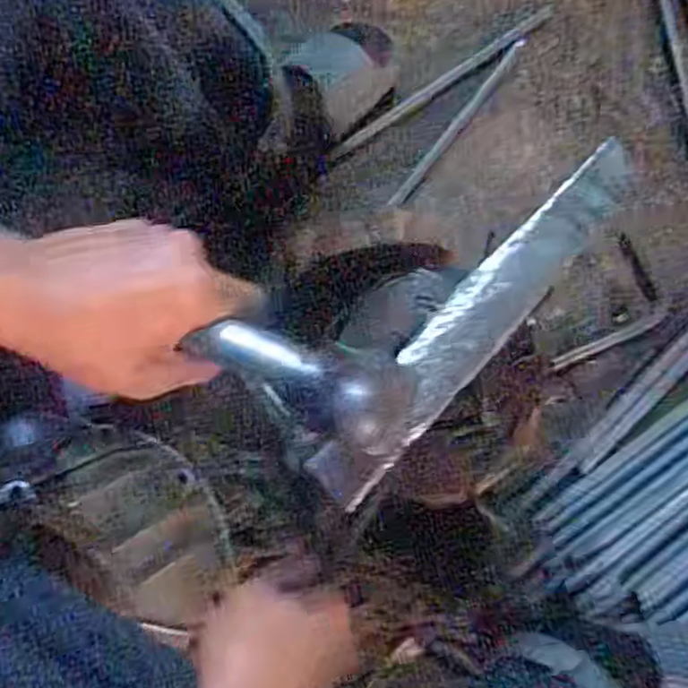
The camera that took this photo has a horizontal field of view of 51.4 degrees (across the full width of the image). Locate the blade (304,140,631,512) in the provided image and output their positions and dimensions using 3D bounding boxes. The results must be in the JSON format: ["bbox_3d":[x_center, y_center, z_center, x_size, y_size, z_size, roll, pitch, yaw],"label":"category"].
[{"bbox_3d":[0.089,-0.018,0.458,0.045,0.011,0.292,43,78,4],"label":"blade"}]

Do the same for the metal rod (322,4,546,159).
[{"bbox_3d":[0.114,-0.307,0.842,0.318,0.009,0.016,-35,81,-5],"label":"metal rod"}]

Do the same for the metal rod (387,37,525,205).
[{"bbox_3d":[0.135,-0.260,0.835,0.013,0.012,0.251,37,84,10],"label":"metal rod"}]

